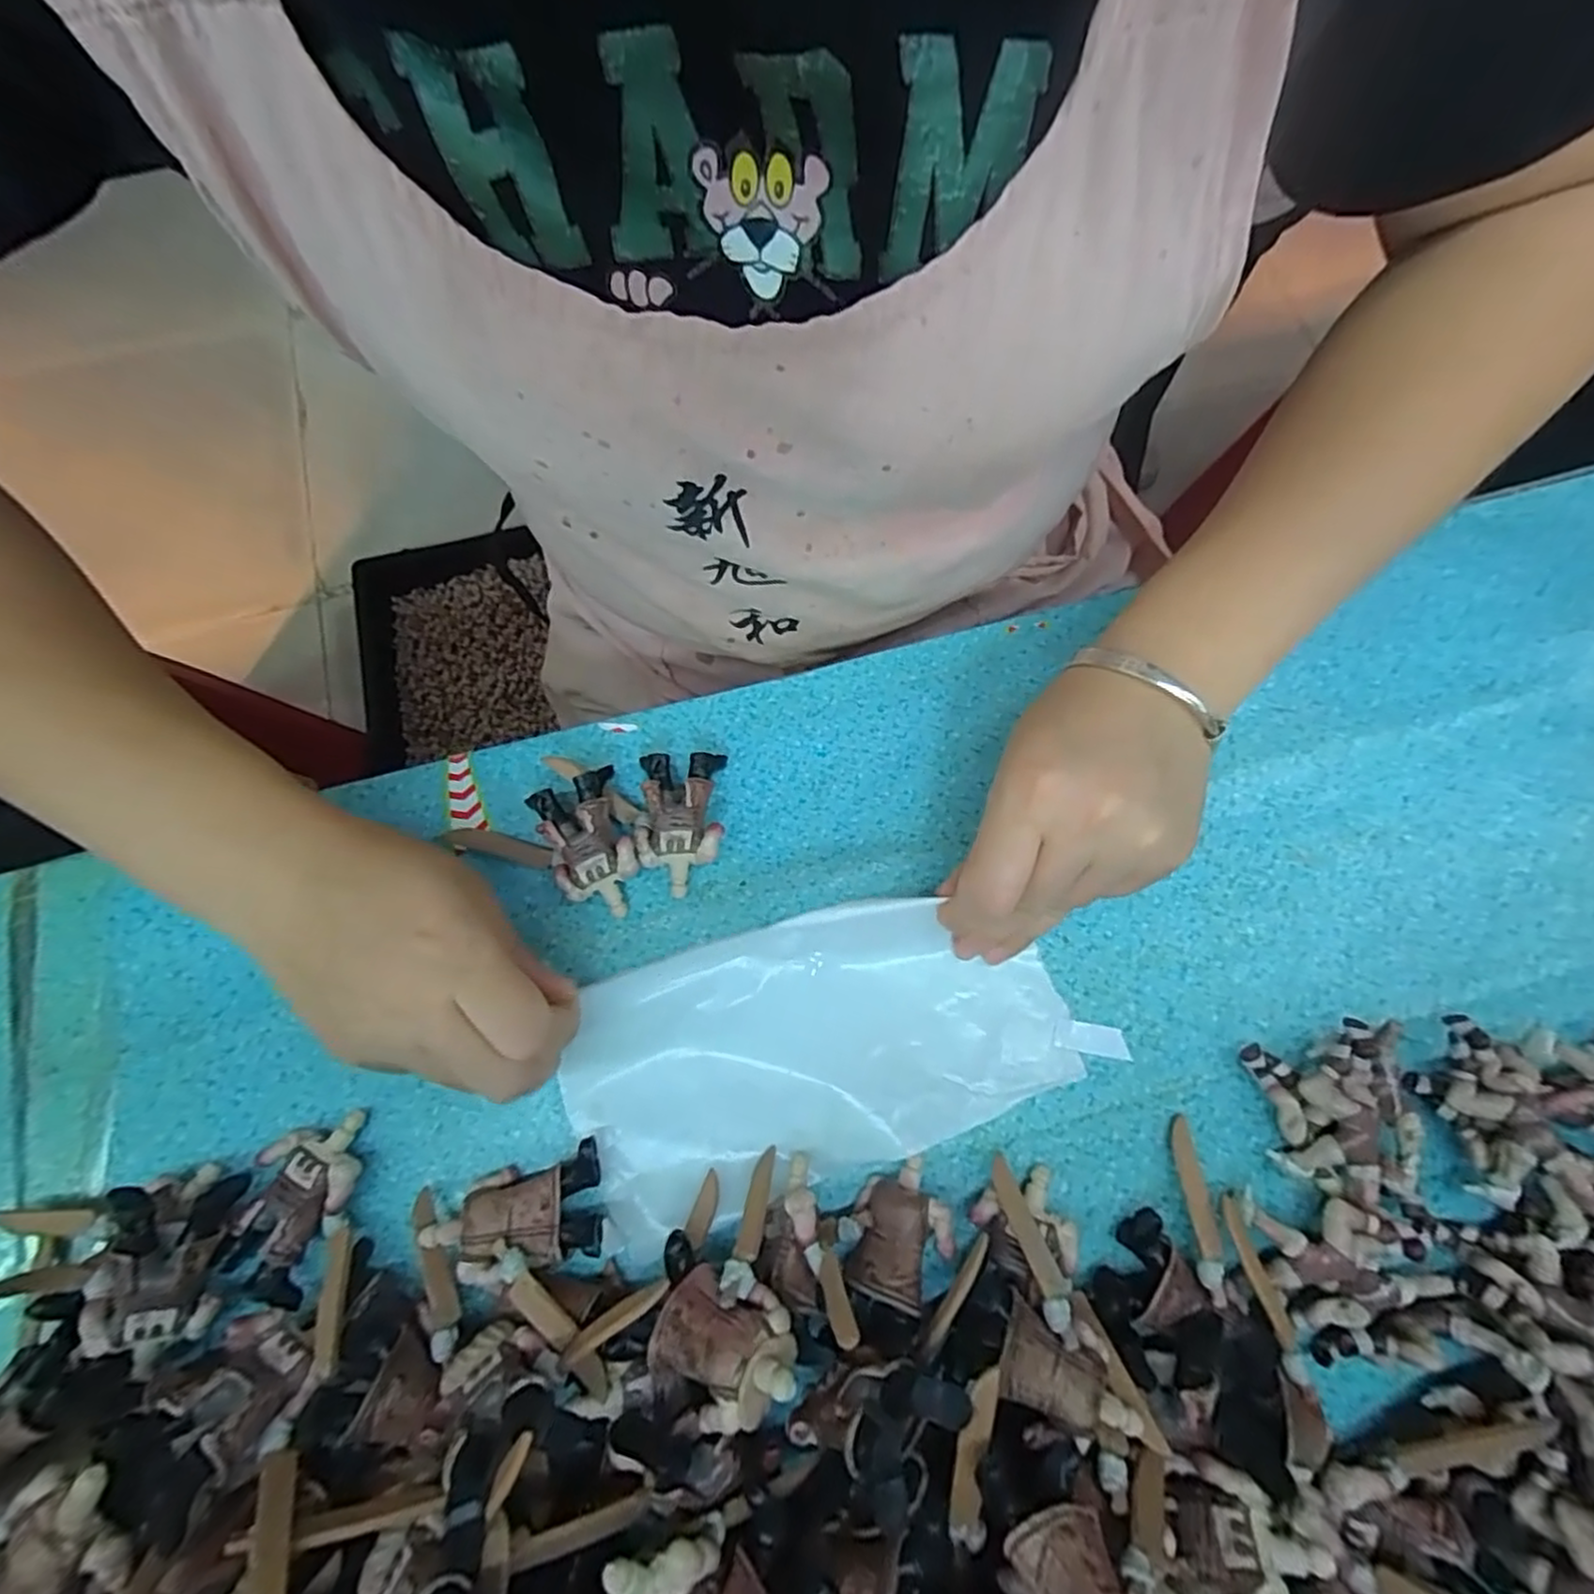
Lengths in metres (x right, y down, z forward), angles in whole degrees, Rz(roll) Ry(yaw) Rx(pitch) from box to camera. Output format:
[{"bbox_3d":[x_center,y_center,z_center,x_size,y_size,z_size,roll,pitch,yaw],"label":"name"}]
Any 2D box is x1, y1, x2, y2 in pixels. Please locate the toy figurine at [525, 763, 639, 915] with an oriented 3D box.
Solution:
[{"bbox_3d":[-0.085,0.020,0.292,0.034,0.022,0.055,-22,76,-6],"label":"toy figurine"}]

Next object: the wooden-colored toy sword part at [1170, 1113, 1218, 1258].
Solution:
[{"bbox_3d":[0.145,0.143,0.261,0.008,0.008,0.045,0,57,2],"label":"wooden-colored toy sword part"}]

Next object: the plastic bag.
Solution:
[{"bbox_3d":[0.010,0.092,0.272,0.195,0.027,0.094,-19,77,-5],"label":"plastic bag"}]

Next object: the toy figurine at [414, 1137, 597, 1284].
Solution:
[{"bbox_3d":[-0.099,0.149,0.253,0.058,0.024,0.033,-15,75,-4],"label":"toy figurine"}]

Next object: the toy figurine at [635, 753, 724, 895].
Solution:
[{"bbox_3d":[-0.050,0.011,0.300,0.037,0.019,0.057,-1,75,0],"label":"toy figurine"}]

